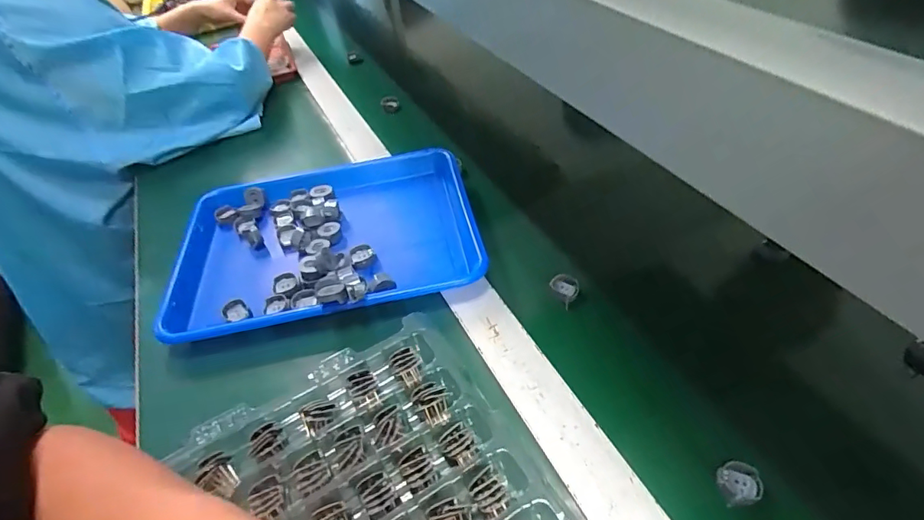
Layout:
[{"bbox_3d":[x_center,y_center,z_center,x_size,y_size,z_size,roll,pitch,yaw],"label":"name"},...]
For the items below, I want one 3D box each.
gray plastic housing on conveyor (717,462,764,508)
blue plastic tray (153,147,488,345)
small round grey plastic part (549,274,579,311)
[{"bbox_3d":[0.203,0.163,0.356,0.030,0.009,0.026,-13,45,-5],"label":"gray plastic housing on conveyor"},{"bbox_3d":[-0.159,-0.028,0.564,0.341,0.036,0.252,-11,44,-4],"label":"blue plastic tray"},{"bbox_3d":[0.108,0.030,0.505,0.031,0.013,0.031,0,76,0],"label":"small round grey plastic part"}]

